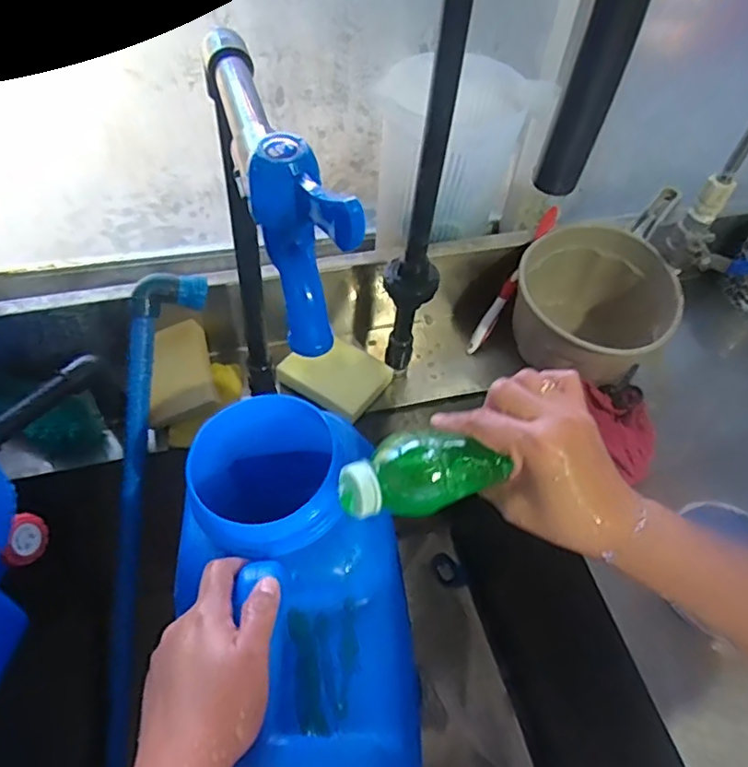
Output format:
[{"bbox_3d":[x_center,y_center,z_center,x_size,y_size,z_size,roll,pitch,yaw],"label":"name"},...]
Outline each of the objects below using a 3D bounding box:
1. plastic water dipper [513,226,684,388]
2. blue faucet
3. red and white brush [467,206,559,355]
[{"bbox_3d":[0.233,-0.073,0.666,0.159,0.116,0.165,2,51,-3],"label":"plastic water dipper"},{"bbox_3d":[-0.028,-0.065,0.247,0.041,0.108,0.036,-32,33,-27],"label":"blue faucet"},{"bbox_3d":[0.157,-0.116,0.677,0.019,0.021,0.185,32,97,20],"label":"red and white brush"}]

